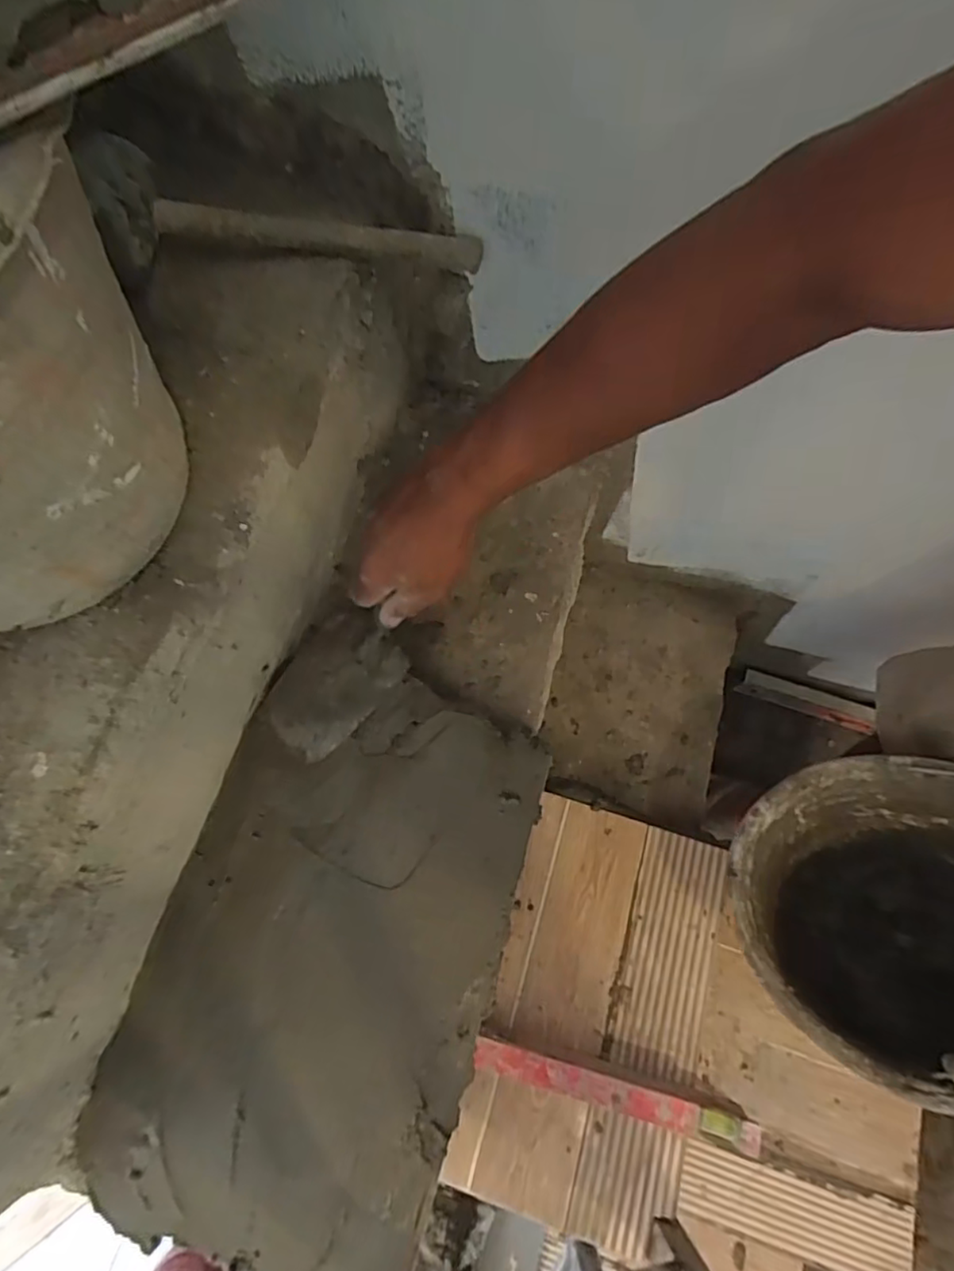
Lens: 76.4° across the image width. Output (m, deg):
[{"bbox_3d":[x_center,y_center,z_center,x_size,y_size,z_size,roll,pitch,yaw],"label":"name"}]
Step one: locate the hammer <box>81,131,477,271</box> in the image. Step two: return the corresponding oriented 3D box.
[{"bbox_3d":[-0.126,-0.289,0.434,0.270,0.046,0.087,0,68,-14],"label":"hammer"}]

